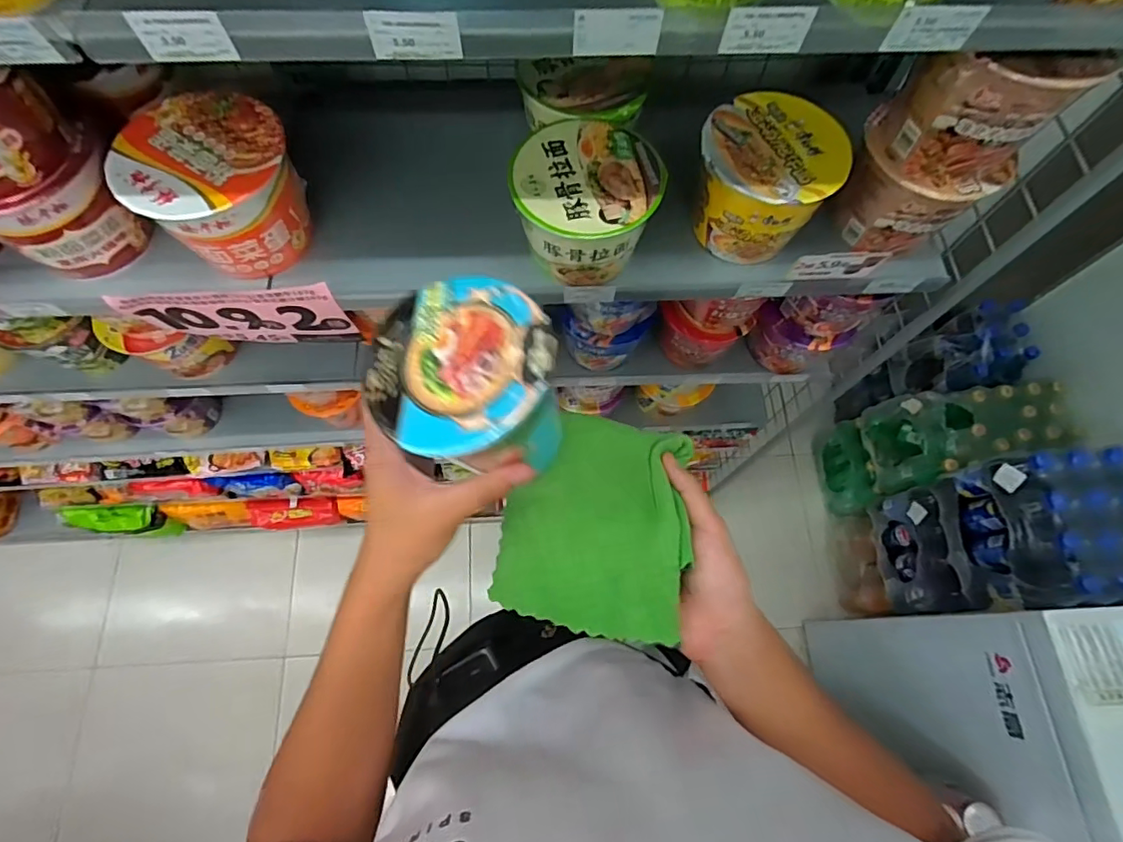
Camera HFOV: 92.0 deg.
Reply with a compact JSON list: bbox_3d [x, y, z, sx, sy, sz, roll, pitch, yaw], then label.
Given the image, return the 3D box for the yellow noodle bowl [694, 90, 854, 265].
[{"bbox_3d":[0.197,-0.237,0.545,0.126,0.098,0.125,1,69,-2],"label":"yellow noodle bowl"}]

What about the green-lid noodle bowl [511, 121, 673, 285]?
[{"bbox_3d":[0.023,-0.211,0.532,0.134,0.081,0.130,1,69,-2],"label":"green-lid noodle bowl"}]

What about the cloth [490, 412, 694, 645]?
[{"bbox_3d":[0.024,0.074,0.399,0.126,0.043,0.152,11,69,2],"label":"cloth"}]

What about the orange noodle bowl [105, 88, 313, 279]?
[{"bbox_3d":[-0.322,-0.218,0.522,0.128,0.102,0.136,1,69,-2],"label":"orange noodle bowl"}]

